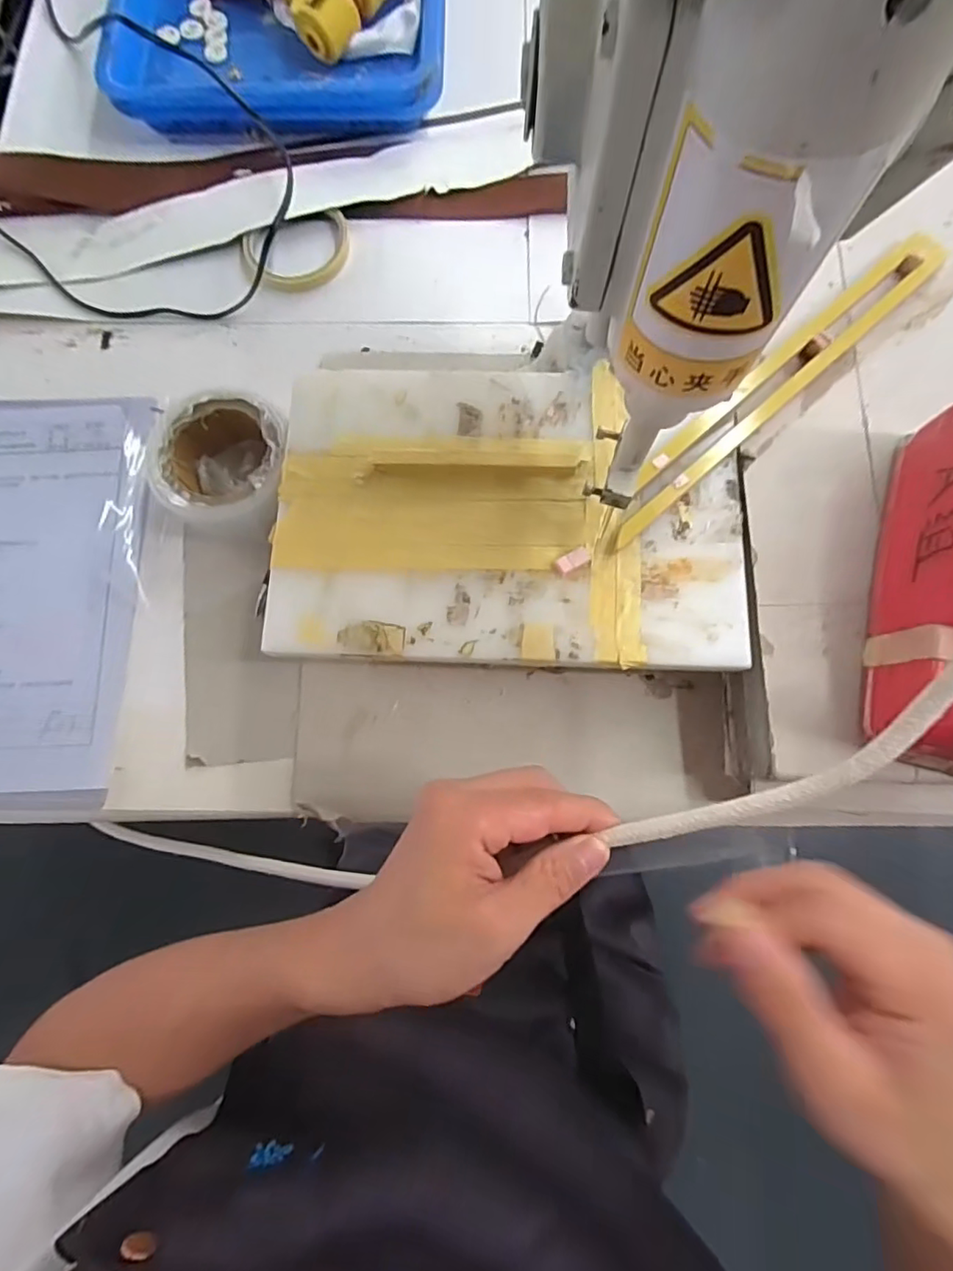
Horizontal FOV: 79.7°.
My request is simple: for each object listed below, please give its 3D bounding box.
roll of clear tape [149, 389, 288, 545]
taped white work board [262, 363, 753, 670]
[{"bbox_3d":[-0.183,-0.121,0.422,0.096,0.048,0.109,-3,78,0],"label":"roll of clear tape"},{"bbox_3d":[0.021,-0.082,0.366,0.293,0.010,0.196,2,79,1],"label":"taped white work board"}]

